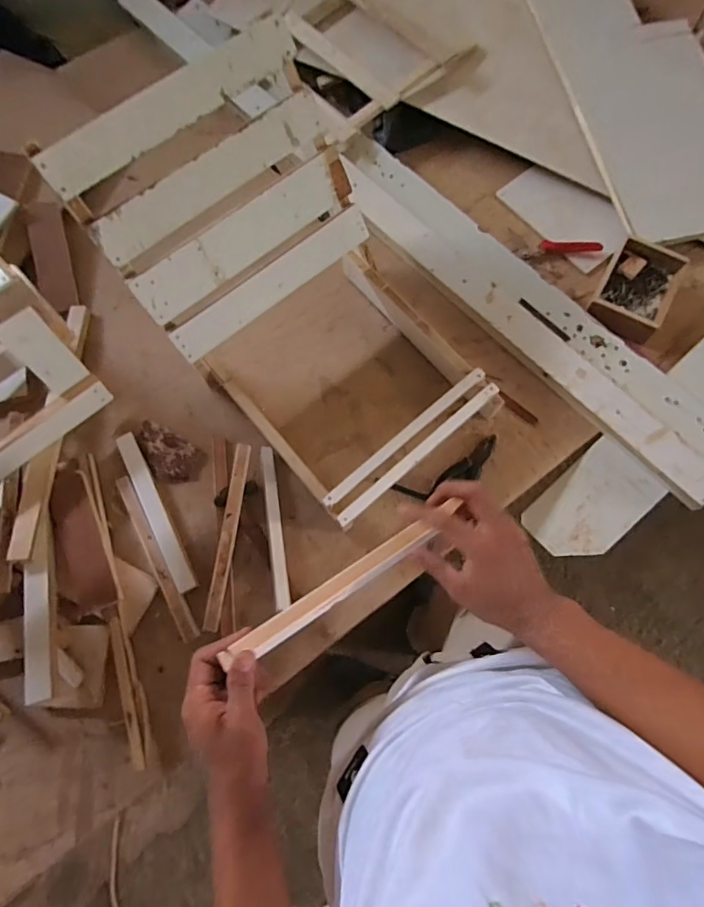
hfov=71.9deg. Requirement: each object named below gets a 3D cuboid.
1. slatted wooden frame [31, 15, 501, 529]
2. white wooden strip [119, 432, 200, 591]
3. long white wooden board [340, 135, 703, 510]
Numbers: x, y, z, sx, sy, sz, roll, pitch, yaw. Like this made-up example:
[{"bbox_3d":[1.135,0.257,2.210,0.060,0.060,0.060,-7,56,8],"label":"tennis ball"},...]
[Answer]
[{"bbox_3d":[-0.047,-0.205,0.629,0.348,0.295,0.484,-40,76,-11],"label":"slatted wooden frame"},{"bbox_3d":[-0.280,0.080,0.690,0.028,0.016,0.245,-27,79,-7],"label":"white wooden strip"},{"bbox_3d":[0.254,-0.238,0.757,0.128,0.025,0.767,-42,77,-5],"label":"long white wooden board"}]

